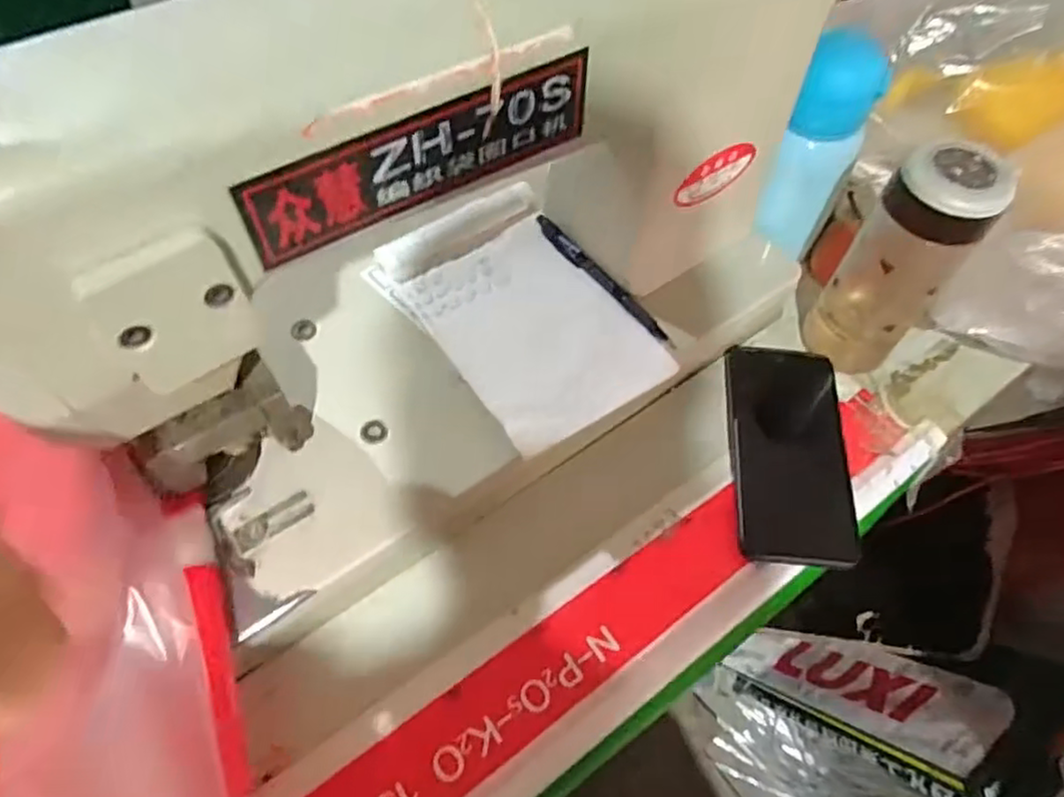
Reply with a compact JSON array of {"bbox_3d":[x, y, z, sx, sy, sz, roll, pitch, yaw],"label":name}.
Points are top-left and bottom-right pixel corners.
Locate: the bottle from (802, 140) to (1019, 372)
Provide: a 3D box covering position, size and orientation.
[{"bbox_3d":[0.257,-0.091,0.475,0.059,0.170,0.067,-36,67,-20],"label":"bottle"}]

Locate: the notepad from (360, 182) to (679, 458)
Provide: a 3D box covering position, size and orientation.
[{"bbox_3d":[-0.008,-0.063,0.478,0.126,0.019,0.195,-32,66,-18],"label":"notepad"}]

